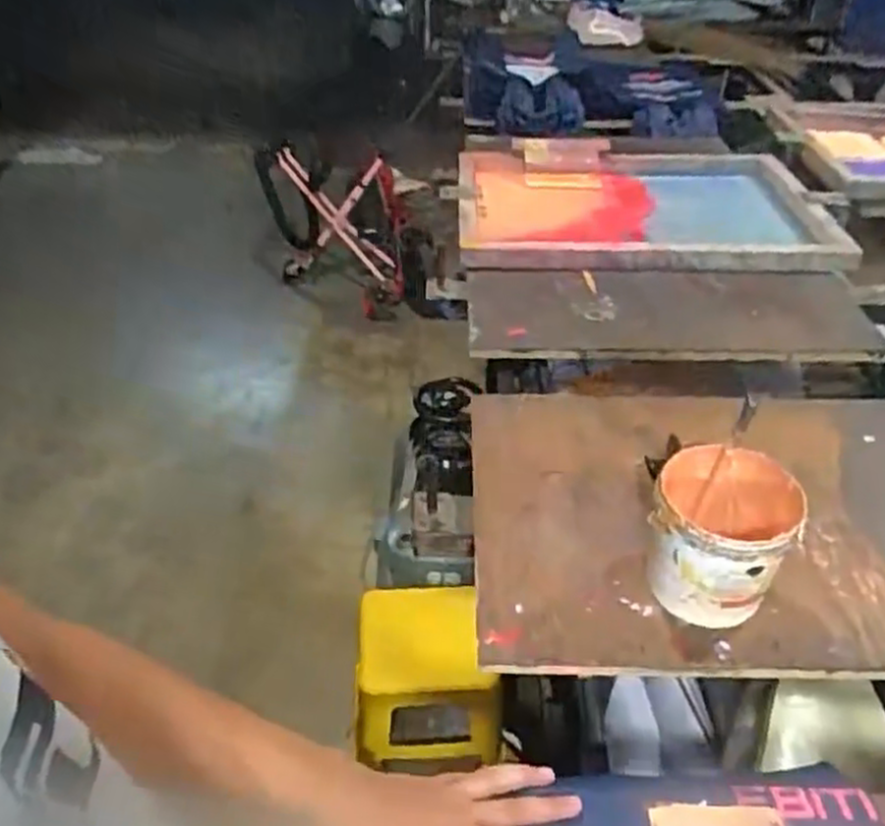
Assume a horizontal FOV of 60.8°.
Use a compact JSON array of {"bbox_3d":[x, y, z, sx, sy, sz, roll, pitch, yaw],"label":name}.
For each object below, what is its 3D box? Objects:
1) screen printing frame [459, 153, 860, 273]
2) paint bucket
[{"bbox_3d":[0.371,-0.397,1.426,0.686,0.053,0.509,-1,40,-1],"label":"screen printing frame"},{"bbox_3d":[0.250,0.118,0.695,0.116,0.123,0.118,1,38,-1],"label":"paint bucket"}]

